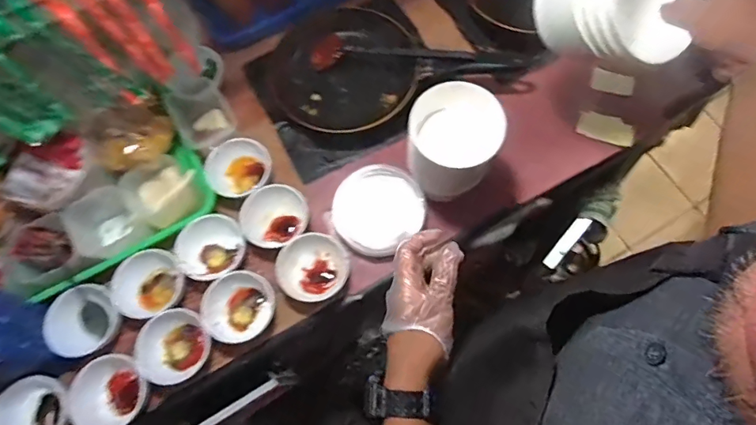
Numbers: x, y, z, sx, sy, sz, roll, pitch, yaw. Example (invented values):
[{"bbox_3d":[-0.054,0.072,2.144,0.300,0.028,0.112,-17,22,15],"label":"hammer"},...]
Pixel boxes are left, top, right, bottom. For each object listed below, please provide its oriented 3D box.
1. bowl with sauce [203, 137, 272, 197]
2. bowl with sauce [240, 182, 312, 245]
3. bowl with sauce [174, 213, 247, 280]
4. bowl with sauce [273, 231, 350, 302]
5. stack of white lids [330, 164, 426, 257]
[{"bbox_3d":[-0.209,-0.066,0.691,0.094,0.046,0.092,-1,72,2],"label":"bowl with sauce"},{"bbox_3d":[-0.147,0.006,0.661,0.087,0.049,0.092,-1,72,2],"label":"bowl with sauce"},{"bbox_3d":[-0.242,0.050,0.654,0.086,0.038,0.092,-1,72,2],"label":"bowl with sauce"},{"bbox_3d":[-0.090,0.079,0.643,0.094,0.042,0.091,-17,72,-3],"label":"bowl with sauce"},{"bbox_3d":[-0.004,-0.006,0.671,0.126,0.043,0.126,-41,75,-10],"label":"stack of white lids"}]

